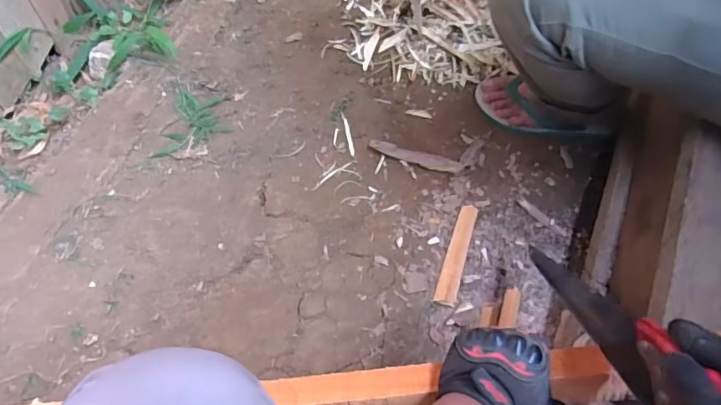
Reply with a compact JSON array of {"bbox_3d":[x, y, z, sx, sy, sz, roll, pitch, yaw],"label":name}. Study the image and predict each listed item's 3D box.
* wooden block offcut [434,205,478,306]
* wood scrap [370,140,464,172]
[{"bbox_3d":[0.158,0.083,0.841,0.034,0.010,0.176,16,64,7],"label":"wooden block offcut"},{"bbox_3d":[0.099,-0.081,0.919,0.167,0.009,0.026,16,79,0],"label":"wood scrap"}]

